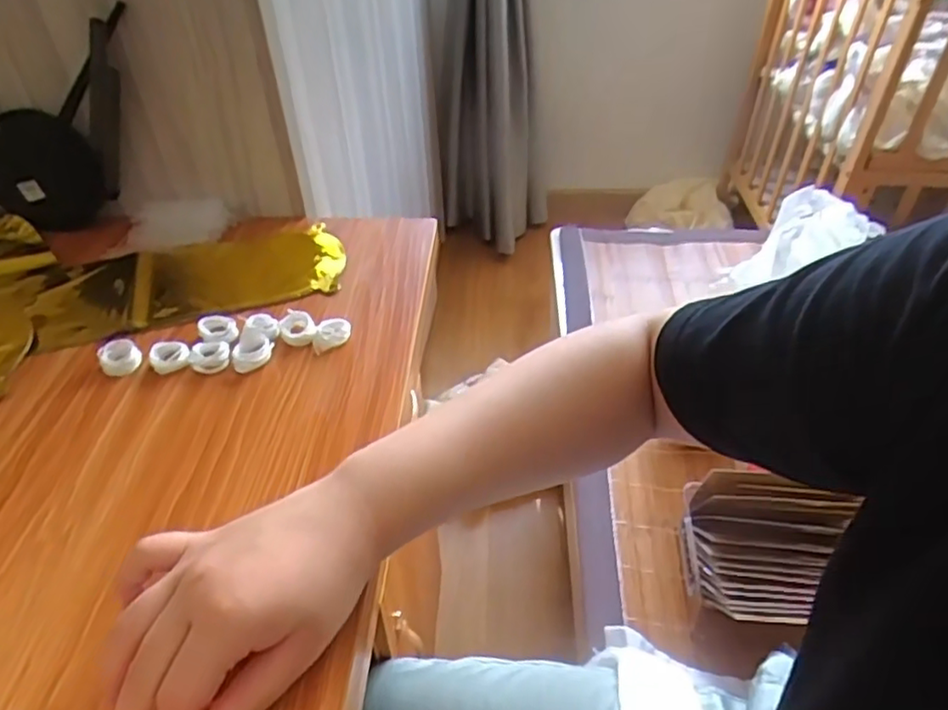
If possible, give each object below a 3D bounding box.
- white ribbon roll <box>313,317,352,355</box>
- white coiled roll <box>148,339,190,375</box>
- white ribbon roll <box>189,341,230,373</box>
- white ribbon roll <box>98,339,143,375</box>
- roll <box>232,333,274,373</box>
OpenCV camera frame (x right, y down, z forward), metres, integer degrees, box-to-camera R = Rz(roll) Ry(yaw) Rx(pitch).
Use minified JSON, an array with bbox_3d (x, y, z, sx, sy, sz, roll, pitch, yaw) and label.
[{"bbox_3d":[-0.114,-0.016,0.523,0.029,0.017,0.027,0,40,0],"label":"white ribbon roll"},{"bbox_3d":[-0.236,0.001,0.504,0.029,0.011,0.028,-17,43,-18],"label":"white coiled roll"},{"bbox_3d":[-0.206,-0.001,0.507,0.028,0.009,0.028,0,40,0],"label":"white ribbon roll"},{"bbox_3d":[-0.275,0.000,0.503,0.028,0.013,0.027,-25,46,-26],"label":"white ribbon roll"},{"bbox_3d":[-0.173,-0.004,0.508,0.031,0.013,0.031,-14,42,-15],"label":"roll"}]

